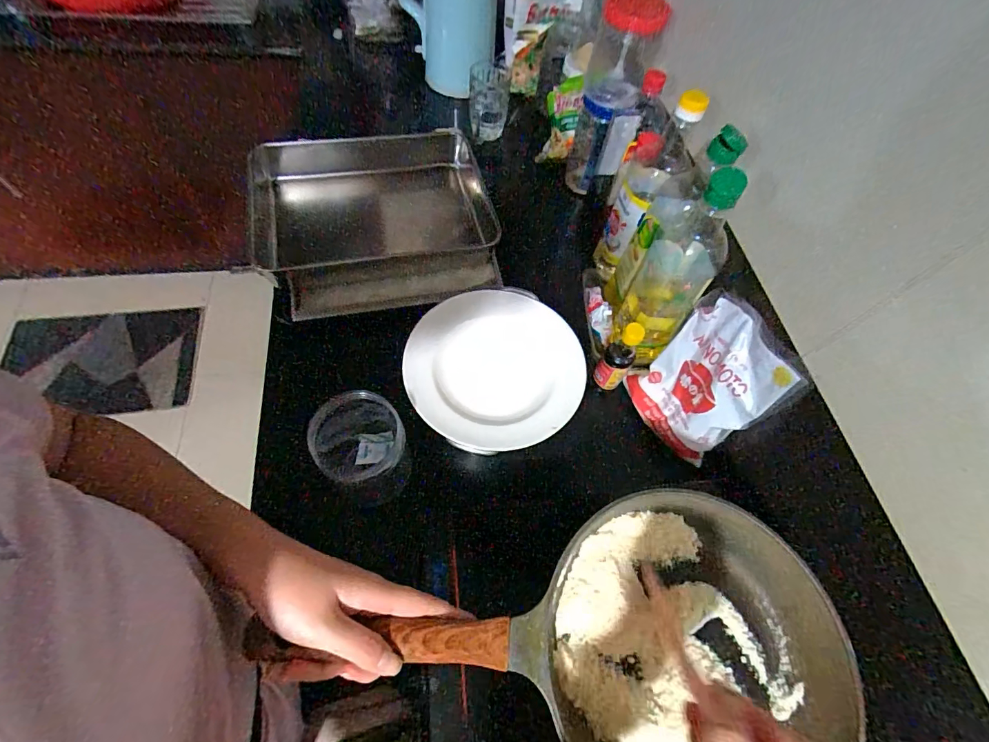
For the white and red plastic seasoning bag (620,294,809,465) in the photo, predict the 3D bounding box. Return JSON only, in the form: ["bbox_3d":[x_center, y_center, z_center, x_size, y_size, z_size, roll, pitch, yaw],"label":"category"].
[{"bbox_3d":[0.268,0.013,0.551,0.043,0.195,0.147,-1,54,-34],"label":"white and red plastic seasoning bag"}]

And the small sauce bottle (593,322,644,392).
[{"bbox_3d":[0.166,-0.021,0.568,0.040,0.106,0.035,31,63,10],"label":"small sauce bottle"}]

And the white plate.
[{"bbox_3d":[0.002,-0.008,0.528,0.206,0.029,0.217,3,62,-5],"label":"white plate"}]

